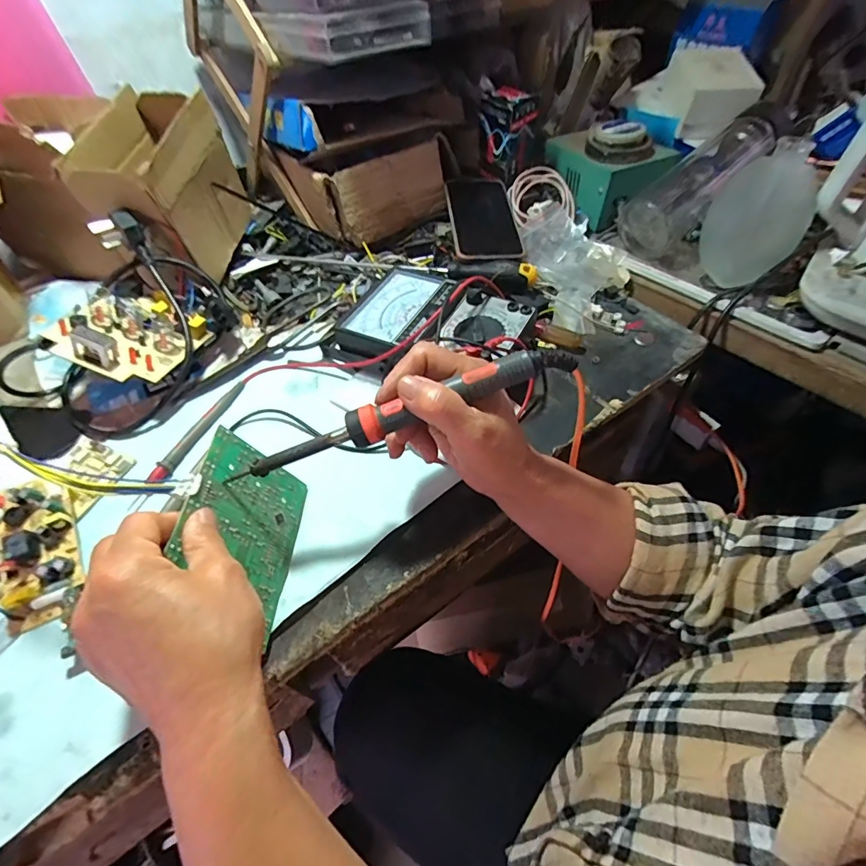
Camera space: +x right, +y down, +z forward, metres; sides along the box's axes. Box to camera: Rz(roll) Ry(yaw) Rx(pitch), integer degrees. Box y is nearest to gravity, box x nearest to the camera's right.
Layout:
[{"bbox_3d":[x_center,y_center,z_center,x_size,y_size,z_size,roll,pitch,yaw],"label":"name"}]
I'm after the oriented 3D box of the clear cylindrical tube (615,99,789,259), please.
[{"bbox_3d":[0.306,-0.294,0.545,0.205,0.076,0.087,-44,63,-8],"label":"clear cylindrical tube"}]

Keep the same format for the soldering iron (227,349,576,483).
[{"bbox_3d":[-0.022,-0.010,0.294,0.228,0.020,0.018,-20,55,5],"label":"soldering iron"}]

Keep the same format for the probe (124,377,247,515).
[{"bbox_3d":[-0.214,0.005,0.410,0.015,0.009,0.146,17,56,13],"label":"probe"}]

